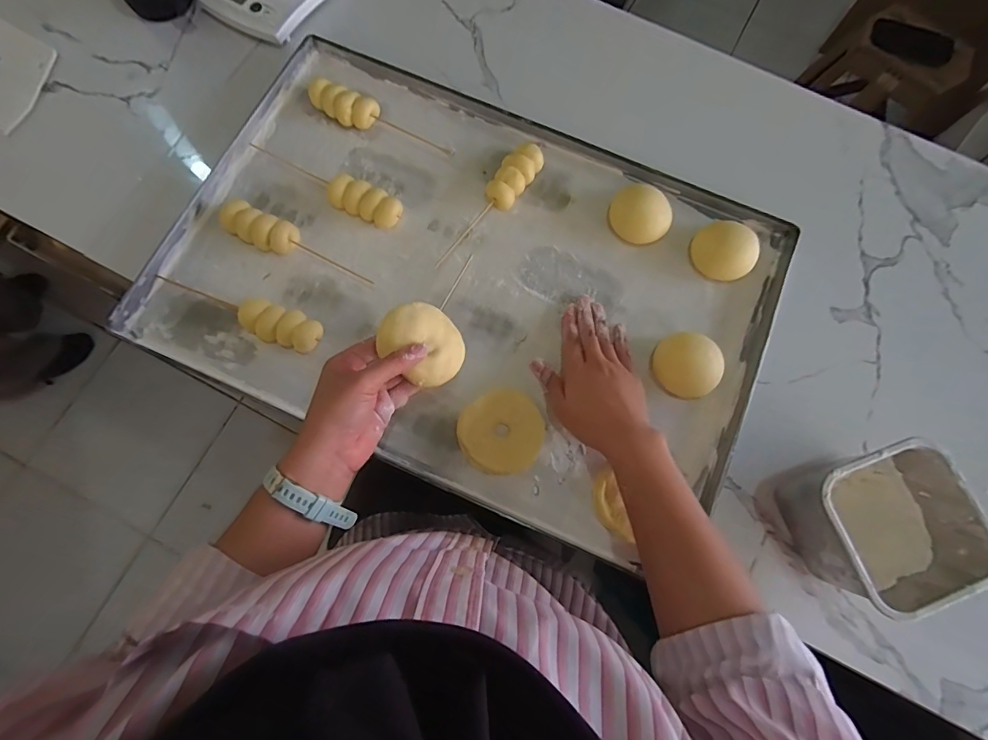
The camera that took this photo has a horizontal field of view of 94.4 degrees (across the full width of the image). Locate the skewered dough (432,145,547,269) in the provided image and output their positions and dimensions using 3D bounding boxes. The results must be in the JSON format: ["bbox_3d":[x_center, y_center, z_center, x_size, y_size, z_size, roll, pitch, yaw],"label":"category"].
[{"bbox_3d":[-0.004,-0.182,0.503,0.036,0.026,0.168,35,79,6],"label":"skewered dough"}]

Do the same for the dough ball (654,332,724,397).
[{"bbox_3d":[0.197,-0.005,0.464,0.063,0.030,0.056,25,78,4],"label":"dough ball"}]

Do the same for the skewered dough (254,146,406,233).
[{"bbox_3d":[-0.187,-0.207,0.504,0.185,0.027,0.036,25,78,4],"label":"skewered dough"}]

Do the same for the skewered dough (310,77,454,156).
[{"bbox_3d":[-0.131,-0.286,0.524,0.169,0.027,0.035,24,77,4],"label":"skewered dough"}]

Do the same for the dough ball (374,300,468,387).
[{"bbox_3d":[-0.060,-0.023,0.393,0.074,0.026,0.058,47,70,-19],"label":"dough ball"}]

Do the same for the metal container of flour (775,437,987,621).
[{"bbox_3d":[0.328,0.132,0.404,0.113,0.094,0.116,-17,78,-5],"label":"metal container of flour"}]

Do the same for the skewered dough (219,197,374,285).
[{"bbox_3d":[-0.209,-0.134,0.484,0.164,0.027,0.035,23,77,4],"label":"skewered dough"}]

